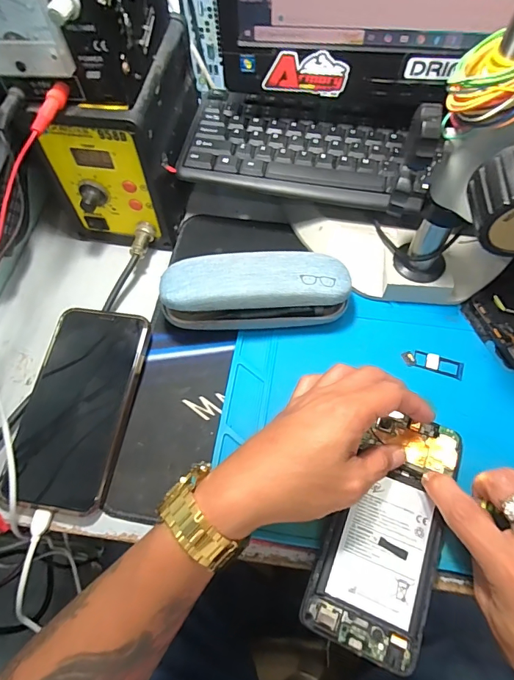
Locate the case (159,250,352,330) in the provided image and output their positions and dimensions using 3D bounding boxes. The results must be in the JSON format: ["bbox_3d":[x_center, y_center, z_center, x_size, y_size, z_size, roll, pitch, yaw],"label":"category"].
[{"bbox_3d":[0.000,-0.041,0.355,0.155,0.053,0.067,-2,62,1],"label":"case"}]

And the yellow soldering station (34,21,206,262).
[{"bbox_3d":[-0.119,-0.186,0.387,0.099,0.132,0.164,9,63,7],"label":"yellow soldering station"}]

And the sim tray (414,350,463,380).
[{"bbox_3d":[0.151,0.020,0.345,0.039,0.004,0.015,17,64,11],"label":"sim tray"}]

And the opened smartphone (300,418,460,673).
[{"bbox_3d":[0.092,0.127,0.284,0.072,0.006,0.157,24,67,14],"label":"opened smartphone"}]

